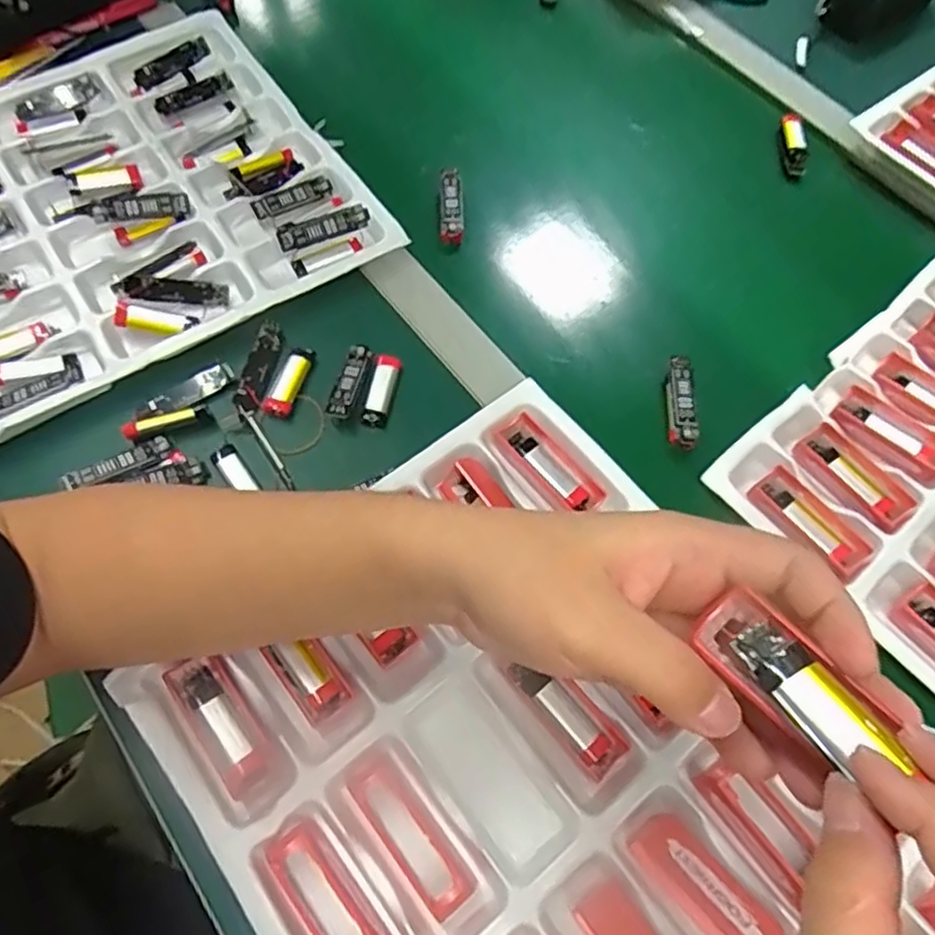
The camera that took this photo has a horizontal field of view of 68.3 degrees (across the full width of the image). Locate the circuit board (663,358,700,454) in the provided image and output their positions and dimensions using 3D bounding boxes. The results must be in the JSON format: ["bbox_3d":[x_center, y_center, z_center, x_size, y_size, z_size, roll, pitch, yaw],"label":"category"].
[{"bbox_3d":[0.152,-0.049,0.495,0.020,0.012,0.072,6,64,-1],"label":"circuit board"}]

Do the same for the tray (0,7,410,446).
[{"bbox_3d":[-0.321,-0.173,0.530,0.458,0.051,0.328,-28,68,-13],"label":"tray"}]

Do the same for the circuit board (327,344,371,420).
[{"bbox_3d":[-0.081,-0.061,0.481,0.019,0.011,0.066,13,64,3],"label":"circuit board"}]

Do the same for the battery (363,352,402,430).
[{"bbox_3d":[-0.059,-0.054,0.485,0.018,0.016,0.059,10,64,1],"label":"battery"}]

